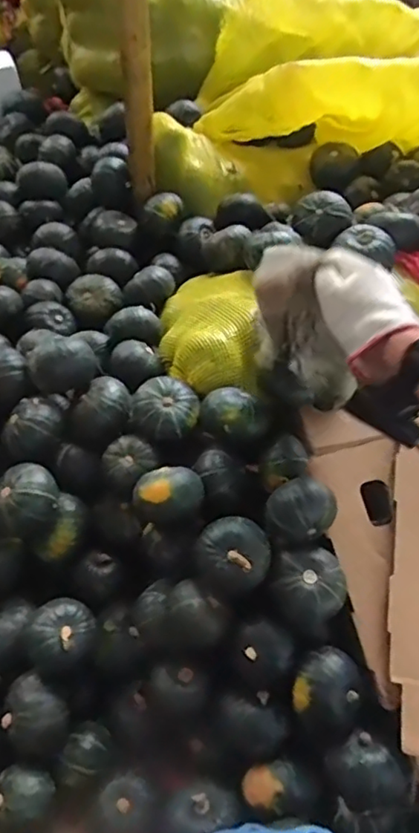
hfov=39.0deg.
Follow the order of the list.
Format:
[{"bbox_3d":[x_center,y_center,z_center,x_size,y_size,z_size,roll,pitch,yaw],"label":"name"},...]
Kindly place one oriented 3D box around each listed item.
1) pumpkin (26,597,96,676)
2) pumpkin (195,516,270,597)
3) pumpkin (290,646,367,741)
[{"bbox_3d":[-0.167,0.248,0.668,0.075,0.050,0.070,-5,46,-5],"label":"pumpkin"},{"bbox_3d":[0.023,0.156,0.649,0.082,0.061,0.070,16,48,15],"label":"pumpkin"},{"bbox_3d":[0.128,0.291,0.626,0.073,0.052,0.075,0,46,0],"label":"pumpkin"}]

